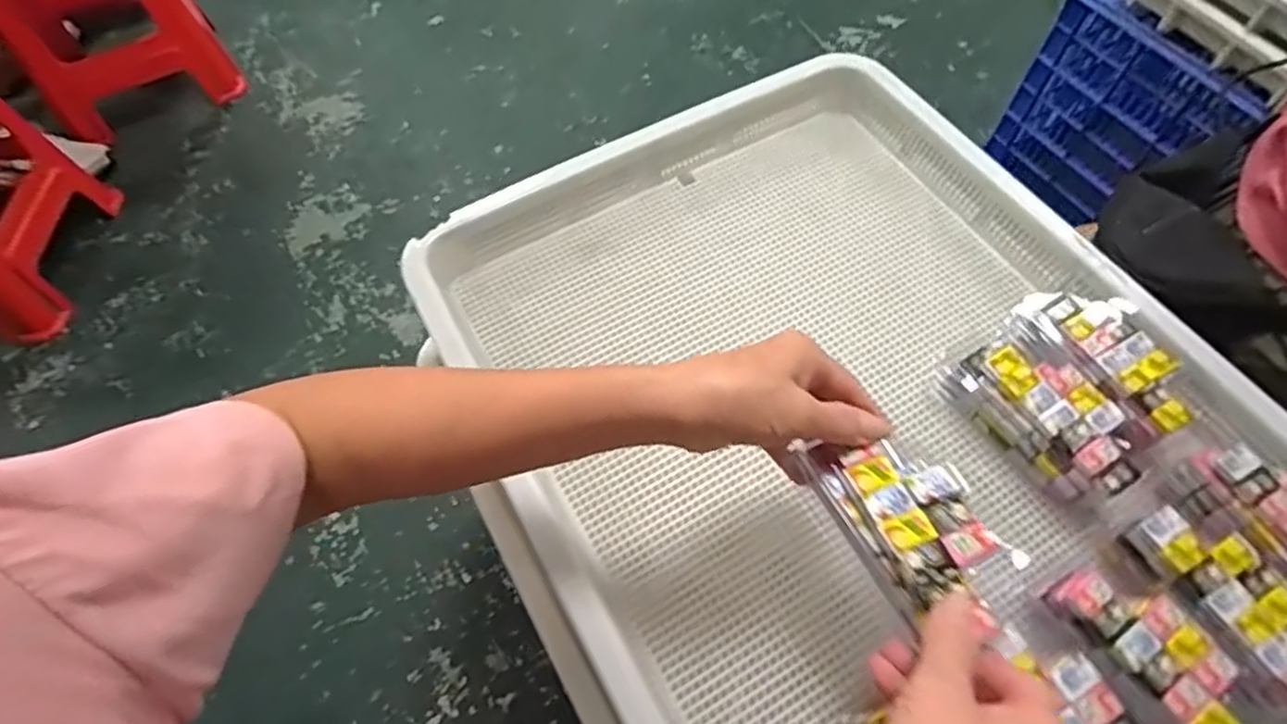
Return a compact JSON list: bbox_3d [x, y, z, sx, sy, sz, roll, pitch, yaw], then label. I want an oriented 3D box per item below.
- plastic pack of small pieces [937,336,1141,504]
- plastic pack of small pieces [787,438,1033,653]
[{"bbox_3d":[0.291,0.039,0.509,0.069,0.045,0.133,-32,64,-17],"label":"plastic pack of small pieces"},{"bbox_3d":[0.138,0.079,0.373,0.067,0.026,0.103,-23,64,-10],"label":"plastic pack of small pieces"}]

